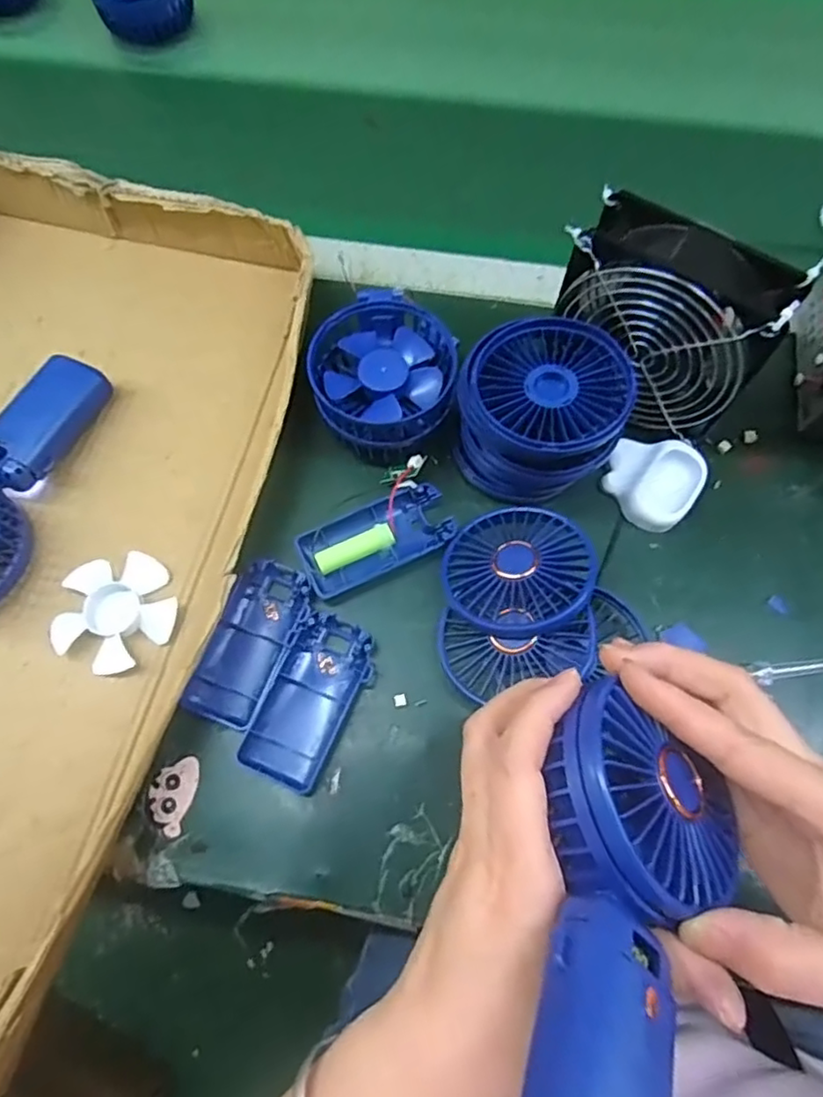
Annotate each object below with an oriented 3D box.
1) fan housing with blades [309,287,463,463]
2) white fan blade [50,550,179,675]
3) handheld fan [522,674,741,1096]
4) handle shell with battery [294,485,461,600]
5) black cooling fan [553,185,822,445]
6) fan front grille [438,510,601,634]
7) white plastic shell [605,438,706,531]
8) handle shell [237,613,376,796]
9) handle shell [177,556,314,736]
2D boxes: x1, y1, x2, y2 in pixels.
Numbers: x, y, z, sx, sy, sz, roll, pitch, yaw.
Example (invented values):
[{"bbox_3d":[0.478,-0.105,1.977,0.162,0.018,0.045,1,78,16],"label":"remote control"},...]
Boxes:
[{"bbox_3d":[-0.017,-0.107,0.408,0.089,0.052,0.095,41,75,14],"label":"fan housing with blades"},{"bbox_3d":[-0.176,0.038,0.376,0.067,0.010,0.070,0,70,0],"label":"white fan blade"},{"bbox_3d":[0.067,0.125,0.194,0.073,0.036,0.158,22,47,8],"label":"handheld fan"},{"bbox_3d":[-0.021,-0.007,0.389,0.092,0.014,0.043,-24,71,-8],"label":"handle shell with battery"},{"bbox_3d":[0.146,-0.130,0.381,0.117,0.114,0.054,29,72,10],"label":"black cooling fan"},{"bbox_3d":[0.062,0.013,0.369,0.083,0.017,0.081,-8,51,11],"label":"fan front grille"},{"bbox_3d":[0.154,-0.045,0.406,0.058,0.016,0.058,39,74,13],"label":"white plastic shell"},{"bbox_3d":[-0.056,0.084,0.356,0.046,0.015,0.093,23,71,9],"label":"handle shell"},{"bbox_3d":[-0.092,0.054,0.366,0.046,0.012,0.095,20,71,8],"label":"handle shell"}]

